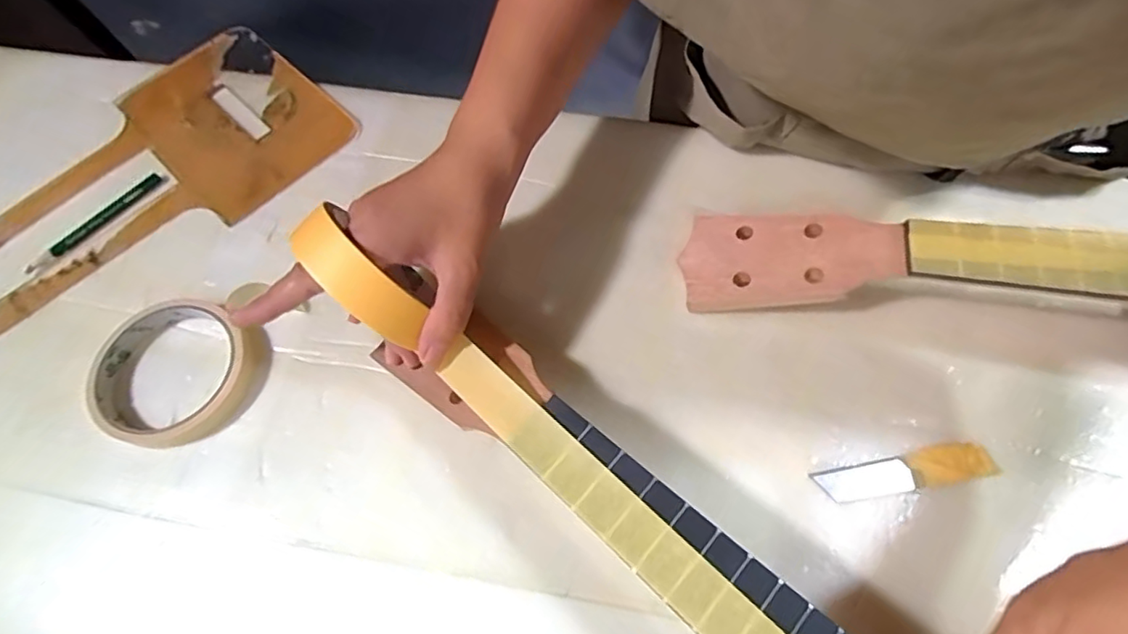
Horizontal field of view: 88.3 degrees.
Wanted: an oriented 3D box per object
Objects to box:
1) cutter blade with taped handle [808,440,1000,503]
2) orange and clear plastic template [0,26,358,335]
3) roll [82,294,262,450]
[{"bbox_3d":[0.189,0.086,0.322,0.098,0.004,0.021,-11,66,-3],"label":"cutter blade with taped handle"},{"bbox_3d":[-0.370,-0.044,0.399,0.157,0.010,0.455,42,74,18],"label":"orange and clear plastic template"},{"bbox_3d":[-0.239,0.032,0.354,0.093,0.019,0.089,-1,66,2],"label":"roll"}]

